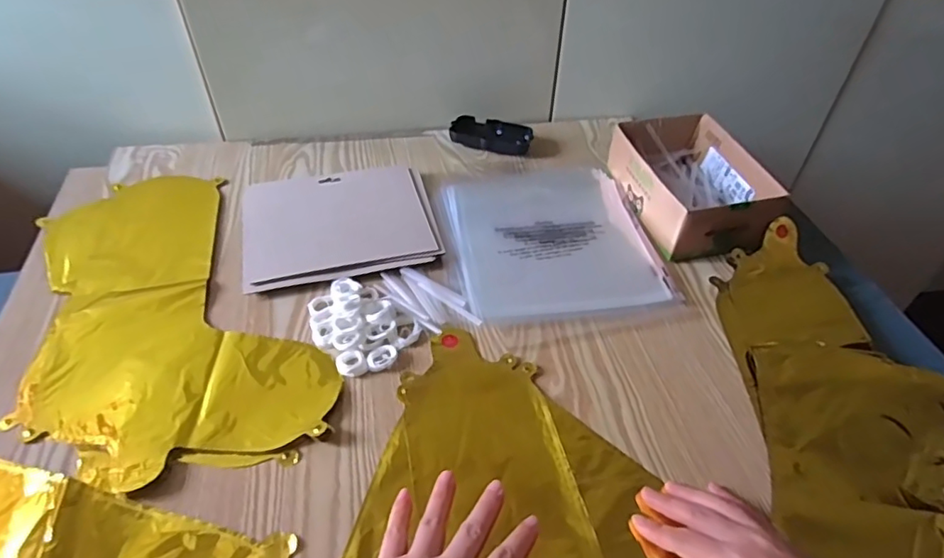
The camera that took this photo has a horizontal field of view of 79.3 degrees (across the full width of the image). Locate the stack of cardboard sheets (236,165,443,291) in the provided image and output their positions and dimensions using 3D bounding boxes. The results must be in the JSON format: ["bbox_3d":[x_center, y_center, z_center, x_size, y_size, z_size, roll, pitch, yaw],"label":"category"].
[{"bbox_3d":[-0.150,-0.067,0.642,0.205,0.010,0.181,-10,46,-12],"label":"stack of cardboard sheets"}]

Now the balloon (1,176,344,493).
[{"bbox_3d":[-0.302,0.030,0.541,0.216,0.012,0.407,-26,51,-25],"label":"balloon"}]

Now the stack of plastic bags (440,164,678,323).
[{"bbox_3d":[0.086,-0.054,0.643,0.214,0.011,0.238,-5,45,-7],"label":"stack of plastic bags"}]

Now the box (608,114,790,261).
[{"bbox_3d":[0.249,-0.112,0.659,0.133,0.066,0.194,-9,46,-11],"label":"box"}]

